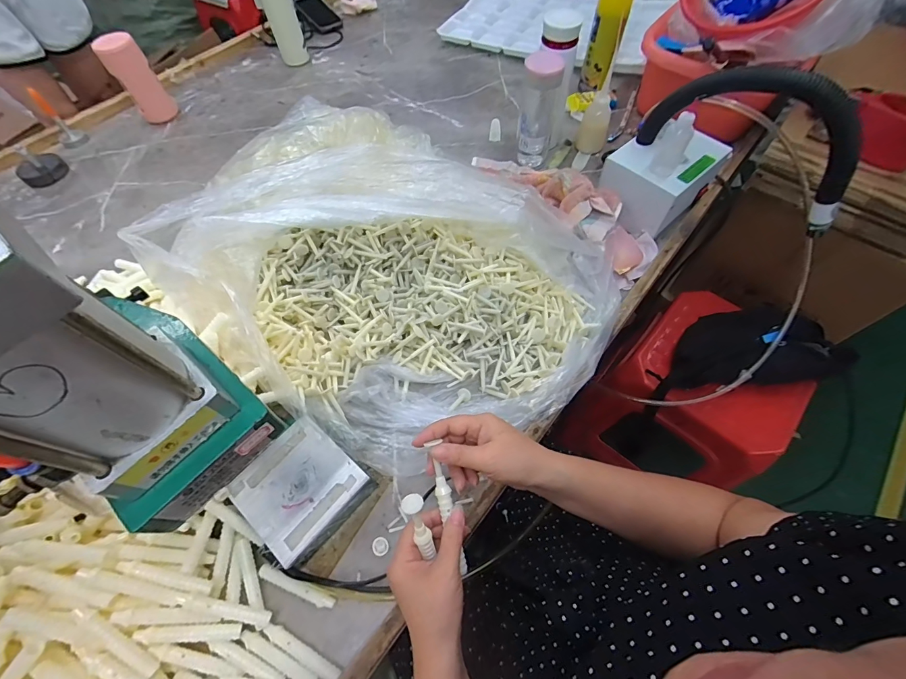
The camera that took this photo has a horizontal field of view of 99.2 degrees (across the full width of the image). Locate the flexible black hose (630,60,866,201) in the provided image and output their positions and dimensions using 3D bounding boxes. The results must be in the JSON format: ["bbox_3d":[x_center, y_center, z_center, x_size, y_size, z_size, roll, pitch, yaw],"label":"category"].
[{"bbox_3d":[0.407,-0.288,0.516,0.288,0.155,0.083,31,67,17],"label":"flexible black hose"}]

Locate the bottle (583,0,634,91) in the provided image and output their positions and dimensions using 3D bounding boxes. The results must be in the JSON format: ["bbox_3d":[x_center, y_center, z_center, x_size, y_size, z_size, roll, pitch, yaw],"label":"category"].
[{"bbox_3d":[0.309,-0.612,0.774,0.062,0.189,0.057,15,63,10],"label":"bottle"}]

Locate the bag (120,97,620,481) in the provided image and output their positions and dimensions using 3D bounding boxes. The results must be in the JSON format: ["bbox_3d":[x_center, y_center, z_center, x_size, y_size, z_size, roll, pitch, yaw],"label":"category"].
[{"bbox_3d":[-0.079,-0.097,0.554,0.564,0.151,0.441,31,67,17],"label":"bag"}]

